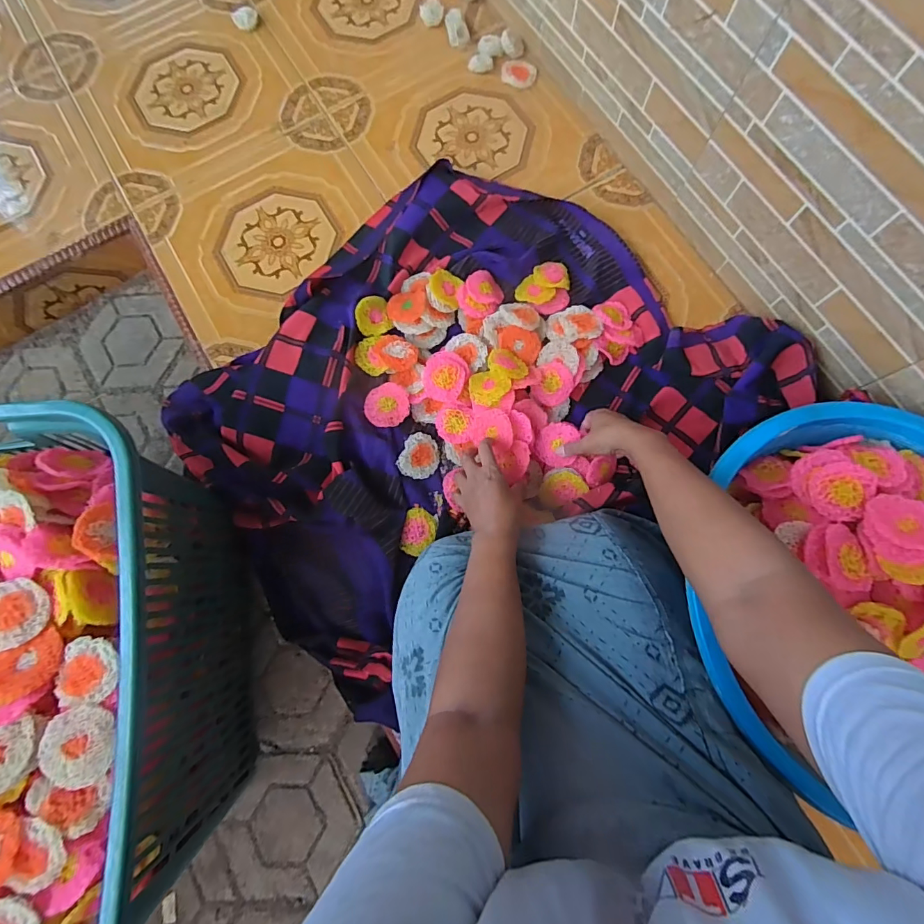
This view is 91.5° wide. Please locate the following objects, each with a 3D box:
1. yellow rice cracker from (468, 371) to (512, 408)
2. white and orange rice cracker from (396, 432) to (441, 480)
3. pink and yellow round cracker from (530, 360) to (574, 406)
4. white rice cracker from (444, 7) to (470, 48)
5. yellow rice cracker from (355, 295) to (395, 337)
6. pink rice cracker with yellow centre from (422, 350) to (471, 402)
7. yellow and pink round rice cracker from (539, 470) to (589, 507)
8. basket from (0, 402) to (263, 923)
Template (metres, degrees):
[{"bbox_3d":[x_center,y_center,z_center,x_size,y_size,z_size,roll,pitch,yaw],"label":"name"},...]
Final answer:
[{"bbox_3d":[0.039,-0.112,0.677,0.061,0.009,0.053,27,91,21],"label":"yellow rice cracker"},{"bbox_3d":[-0.063,-0.008,0.686,0.059,0.008,0.068,30,81,-20],"label":"white and orange rice cracker"},{"bbox_3d":[0.142,-0.121,0.693,0.056,0.016,0.065,24,79,6],"label":"pink and yellow round cracker"},{"bbox_3d":[-0.010,-0.830,0.855,0.040,0.026,0.069,-6,79,-2],"label":"white rice cracker"},{"bbox_3d":[-0.142,-0.234,0.721,0.055,0.008,0.063,-15,91,-22],"label":"yellow rice cracker"},{"bbox_3d":[-0.025,-0.130,0.686,0.068,0.021,0.079,3,78,2],"label":"pink rice cracker with yellow centre"},{"bbox_3d":[0.145,0.039,0.654,0.066,0.008,0.051,-24,62,10],"label":"yellow and pink round rice cracker"},{"bbox_3d":[-0.522,0.264,0.547,0.423,0.314,0.578,-6,79,-2],"label":"basket"}]

